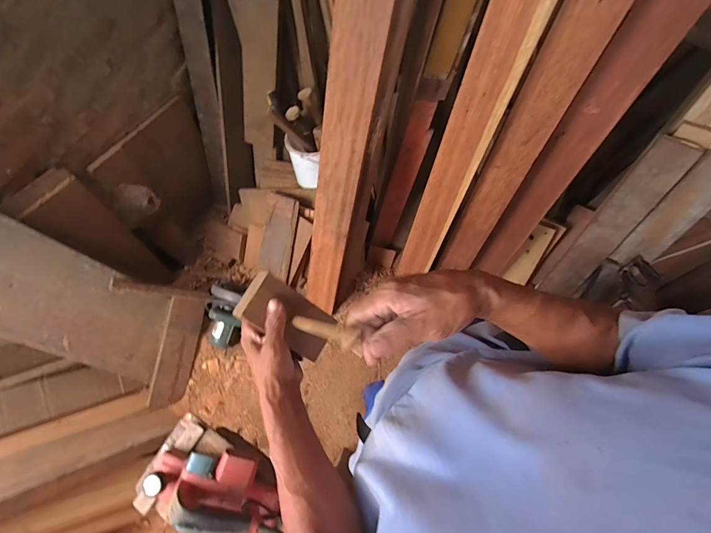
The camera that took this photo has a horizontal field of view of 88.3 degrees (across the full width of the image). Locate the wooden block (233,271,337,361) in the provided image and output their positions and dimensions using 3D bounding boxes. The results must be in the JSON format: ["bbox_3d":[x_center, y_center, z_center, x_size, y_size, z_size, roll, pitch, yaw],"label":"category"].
[{"bbox_3d":[-0.089,0.066,0.487,0.125,0.027,0.071,38,52,-22],"label":"wooden block"}]

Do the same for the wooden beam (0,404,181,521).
[{"bbox_3d":[-0.791,0.518,0.924,0.062,0.708,0.138,-37,72,28],"label":"wooden beam"}]

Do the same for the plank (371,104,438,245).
[{"bbox_3d":[0.143,-0.264,1.206,0.074,0.594,0.025,30,55,10],"label":"plank"}]

